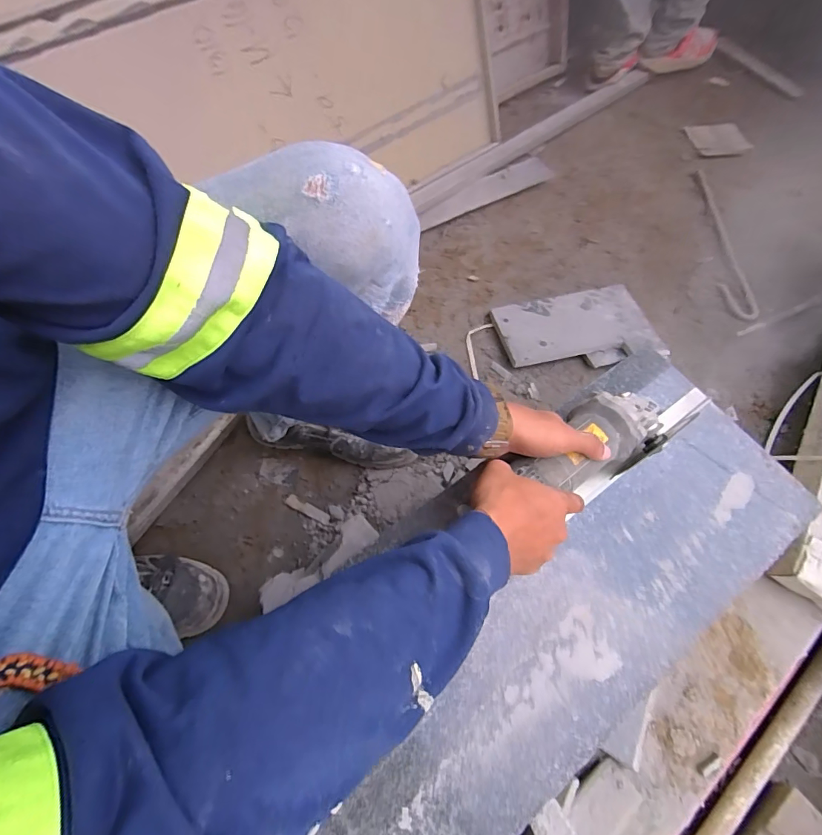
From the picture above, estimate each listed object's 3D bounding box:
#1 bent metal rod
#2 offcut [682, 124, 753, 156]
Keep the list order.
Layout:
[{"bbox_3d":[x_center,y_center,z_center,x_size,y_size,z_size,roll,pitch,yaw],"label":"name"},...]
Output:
[{"bbox_3d":[0.702,-0.400,0.973,0.068,0.015,0.437,-1,66,2],"label":"bent metal rod"},{"bbox_3d":[0.806,-0.735,1.126,0.150,0.011,0.126,-9,65,-5],"label":"offcut"}]

